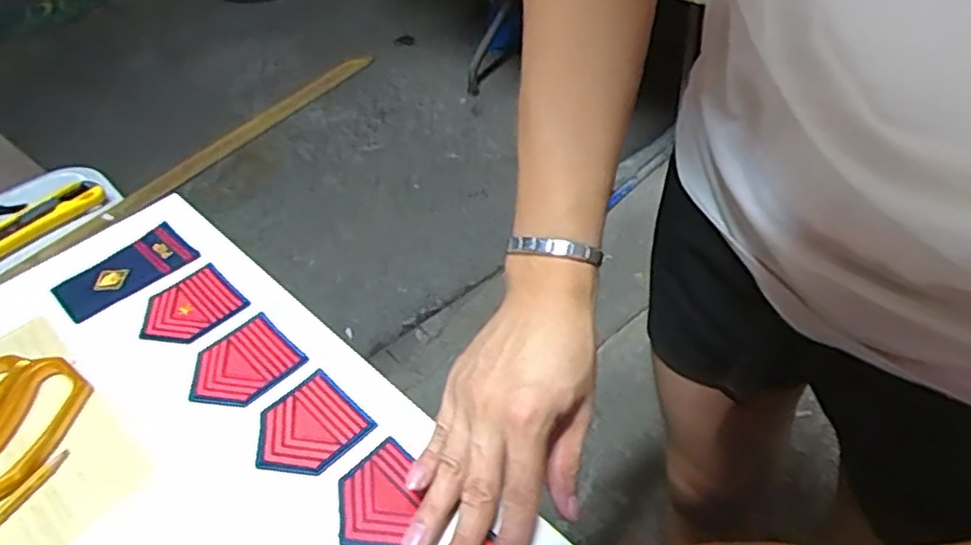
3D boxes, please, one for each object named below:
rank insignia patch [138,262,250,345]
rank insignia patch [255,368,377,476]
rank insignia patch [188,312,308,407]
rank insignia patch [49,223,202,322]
[{"bbox_3d":[-0.223,0.026,0.503,0.063,0.006,0.071,29,54,31],"label":"rank insignia patch"},{"bbox_3d":[-0.112,0.099,0.422,0.061,0.007,0.066,34,54,29],"label":"rank insignia patch"},{"bbox_3d":[-0.169,0.064,0.461,0.063,0.006,0.071,34,56,31],"label":"rank insignia patch"},{"bbox_3d":[-0.286,-0.002,0.531,0.060,0.008,0.101,32,56,33],"label":"rank insignia patch"}]

